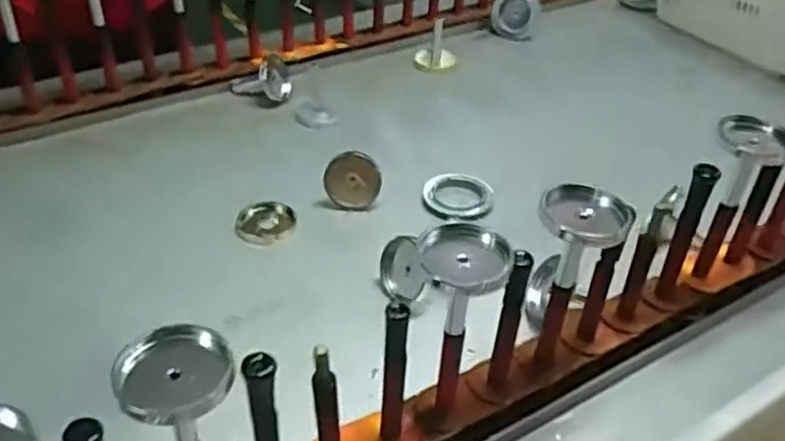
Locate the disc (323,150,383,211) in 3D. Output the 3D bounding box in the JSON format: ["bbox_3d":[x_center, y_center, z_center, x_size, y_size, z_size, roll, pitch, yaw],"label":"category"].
[{"bbox_3d":[-0.046,-0.046,0.865,0.066,0.065,0.011,42,6,-7],"label":"disc"}]

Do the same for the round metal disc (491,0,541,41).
[{"bbox_3d":[0.211,-0.355,1.261,0.079,0.081,0.034,12,39,12],"label":"round metal disc"}]

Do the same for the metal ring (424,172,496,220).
[{"bbox_3d":[0.083,-0.033,0.907,0.085,0.013,0.085,2,38,-1],"label":"metal ring"}]

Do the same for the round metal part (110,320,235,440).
[{"bbox_3d":[-0.127,0.090,0.422,0.072,0.017,0.066,18,41,19],"label":"round metal part"}]

